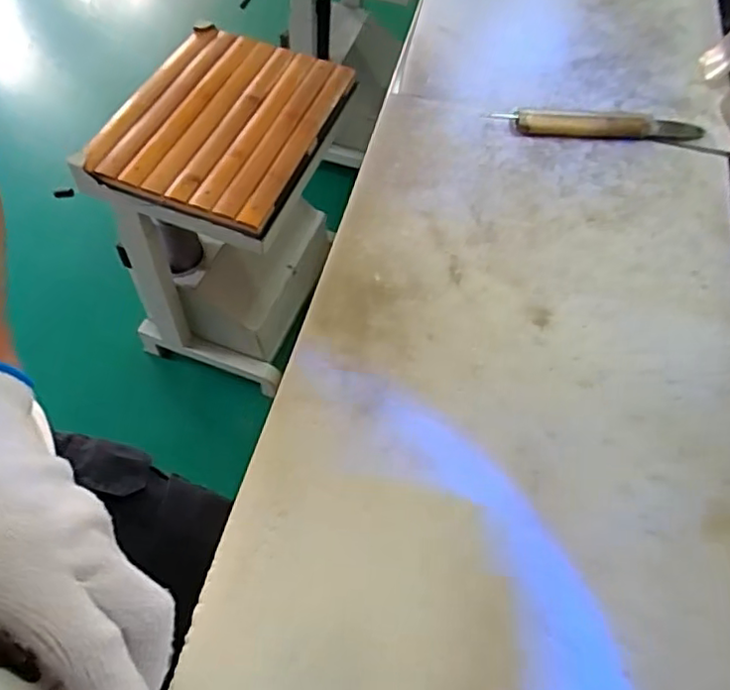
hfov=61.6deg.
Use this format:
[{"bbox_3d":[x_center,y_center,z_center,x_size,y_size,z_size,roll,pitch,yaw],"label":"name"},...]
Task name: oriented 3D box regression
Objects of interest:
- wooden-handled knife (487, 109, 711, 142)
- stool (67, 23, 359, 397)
[{"bbox_3d":[0.200,-0.189,0.523,0.185,0.014,0.025,0,58,-3],"label":"wooden-handled knife"},{"bbox_3d":[-0.217,-0.225,1.069,0.287,0.418,0.376,18,59,8],"label":"stool"}]

